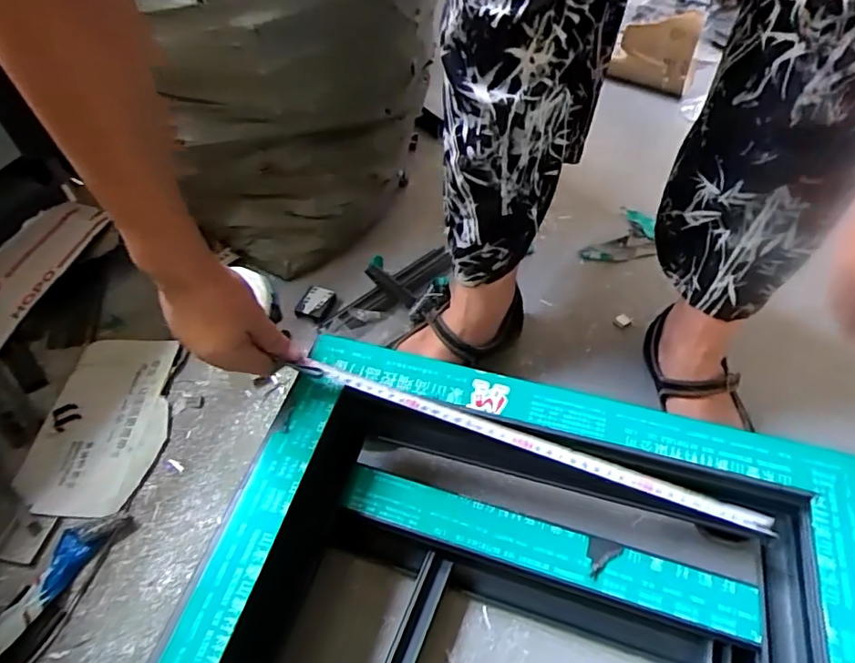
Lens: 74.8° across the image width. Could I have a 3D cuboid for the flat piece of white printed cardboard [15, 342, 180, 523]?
[{"bbox_3d":[-0.358,0.090,0.629,0.136,0.018,0.231,-1,52,1],"label":"flat piece of white printed cardboard"}]

